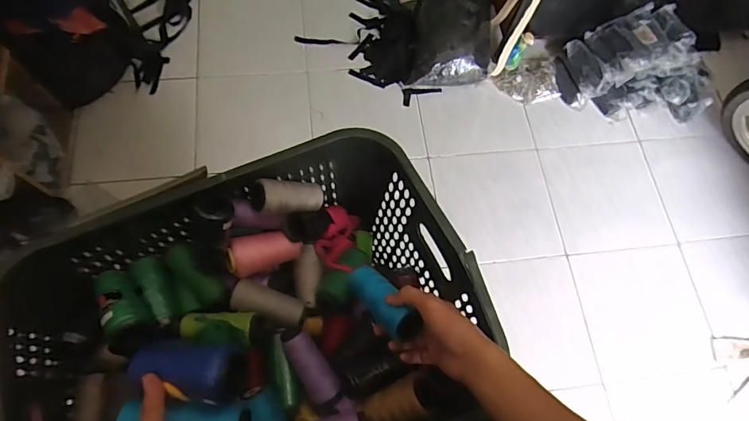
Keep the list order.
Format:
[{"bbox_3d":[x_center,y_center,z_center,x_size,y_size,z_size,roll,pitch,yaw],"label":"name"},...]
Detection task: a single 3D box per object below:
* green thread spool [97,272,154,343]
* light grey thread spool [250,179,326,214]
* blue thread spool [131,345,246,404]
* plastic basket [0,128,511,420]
[{"bbox_3d":[-0.355,0.129,0.627,0.053,0.045,0.116,-33,56,-11],"label":"green thread spool"},{"bbox_3d":[-0.128,-0.019,0.676,0.112,0.045,0.049,0,69,-37],"label":"light grey thread spool"},{"bbox_3d":[-0.177,0.147,0.418,0.110,0.040,0.048,8,72,4],"label":"blue thread spool"},{"bbox_3d":[-0.160,0.150,0.631,0.563,0.224,0.412,-17,71,-11],"label":"plastic basket"}]

